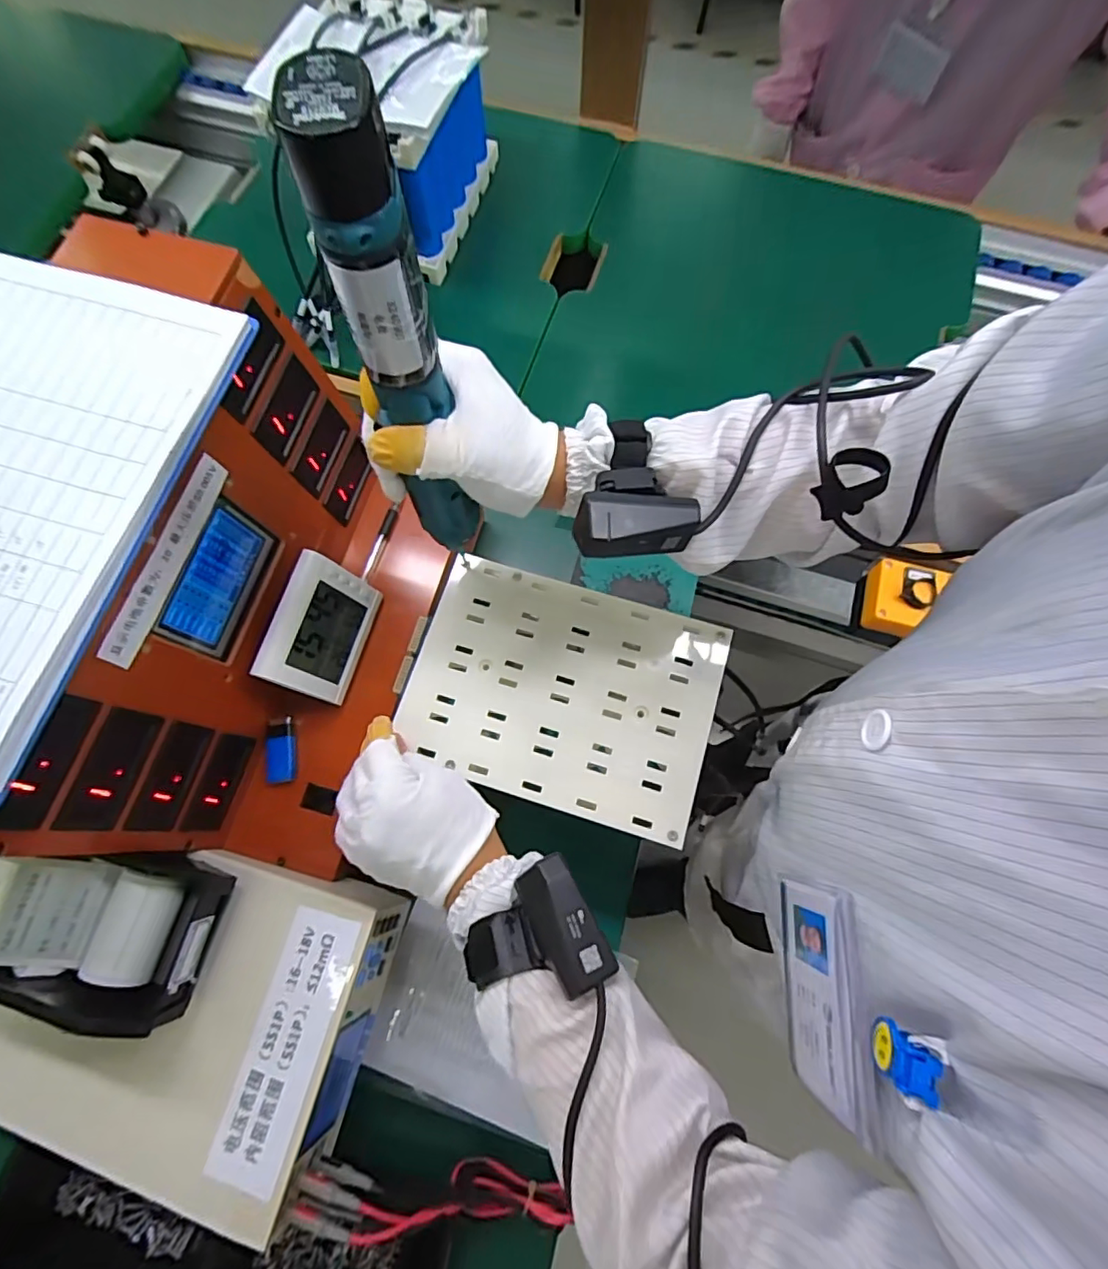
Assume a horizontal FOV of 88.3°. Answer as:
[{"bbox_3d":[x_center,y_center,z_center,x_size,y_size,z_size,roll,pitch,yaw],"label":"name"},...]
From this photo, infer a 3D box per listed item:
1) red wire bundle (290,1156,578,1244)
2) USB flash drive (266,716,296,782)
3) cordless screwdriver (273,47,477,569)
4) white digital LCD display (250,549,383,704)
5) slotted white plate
[{"bbox_3d":[-0.088,0.431,0.435,0.210,0.056,0.028,25,71,-28],"label":"red wire bundle"},{"bbox_3d":[-0.242,0.102,0.505,0.024,0.007,0.055,-3,74,-3],"label":"USB flash drive"},{"bbox_3d":[-0.072,-0.118,0.287,0.034,0.248,0.034,-31,72,-11],"label":"cordless screwdriver"},{"bbox_3d":[-0.201,-0.003,0.502,0.050,0.087,0.112,15,74,3],"label":"white digital LCD display"},{"bbox_3d":[0.006,0.043,0.449,0.232,0.014,0.171,18,74,3],"label":"slotted white plate"}]

